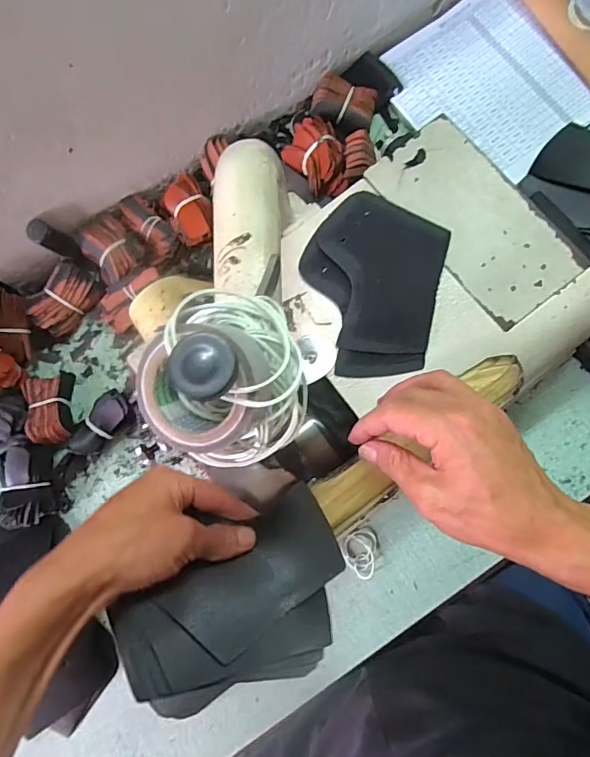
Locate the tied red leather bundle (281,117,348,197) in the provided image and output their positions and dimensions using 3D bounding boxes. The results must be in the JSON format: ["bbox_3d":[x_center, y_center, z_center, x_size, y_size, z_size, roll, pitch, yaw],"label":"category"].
[{"bbox_3d":[0.020,-0.245,0.522,0.061,0.038,0.099,-14,81,1],"label":"tied red leather bundle"}]

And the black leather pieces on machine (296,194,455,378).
[{"bbox_3d":[0.059,-0.076,0.377,0.108,0.008,0.145,13,83,5],"label":"black leather pieces on machine"}]

